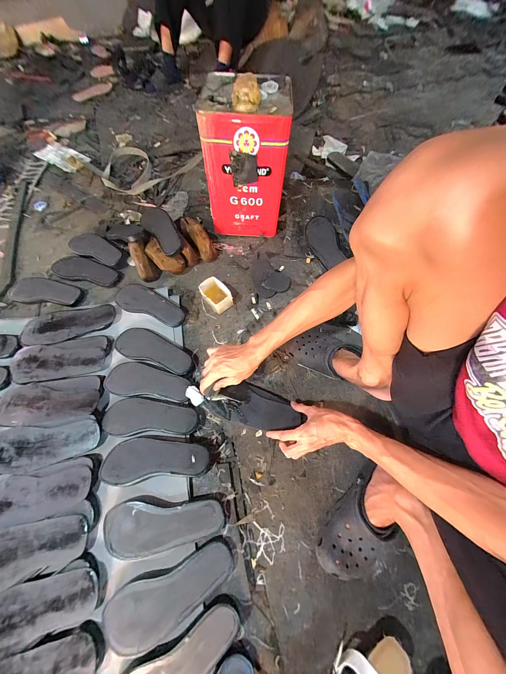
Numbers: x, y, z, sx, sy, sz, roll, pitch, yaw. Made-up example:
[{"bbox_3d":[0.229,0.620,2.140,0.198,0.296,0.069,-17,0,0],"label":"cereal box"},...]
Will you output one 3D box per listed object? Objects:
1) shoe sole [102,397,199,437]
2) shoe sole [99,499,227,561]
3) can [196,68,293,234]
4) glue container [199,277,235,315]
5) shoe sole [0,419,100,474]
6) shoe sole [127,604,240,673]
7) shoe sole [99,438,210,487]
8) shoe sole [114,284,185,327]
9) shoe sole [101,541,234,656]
[{"bbox_3d":[-0.252,0.197,0.554,0.227,0.014,0.085,1,65,0],"label":"shoe sole"},{"bbox_3d":[-0.177,0.377,0.444,0.232,0.024,0.084,-2,66,1],"label":"shoe sole"},{"bbox_3d":[-0.022,-0.542,0.723,0.231,0.381,0.205,2,65,1],"label":"can"},{"bbox_3d":[-0.115,-0.129,0.702,0.069,0.058,0.104,-36,70,-16],"label":"glue container"},{"bbox_3d":[-0.500,0.255,0.527,0.263,0.017,0.095,-8,65,-4],"label":"shoe sole"},{"bbox_3d":[-0.123,0.563,0.379,0.222,0.033,0.084,-26,67,-12],"label":"shoe sole"},{"bbox_3d":[-0.216,0.269,0.498,0.229,0.025,0.084,-5,65,-3],"label":"shoe sole"},{"bbox_3d":[-0.324,-0.104,0.696,0.247,0.033,0.086,19,66,9],"label":"shoe sole"},{"bbox_3d":[-0.144,0.462,0.399,0.223,0.027,0.088,-20,67,-7],"label":"shoe sole"}]

